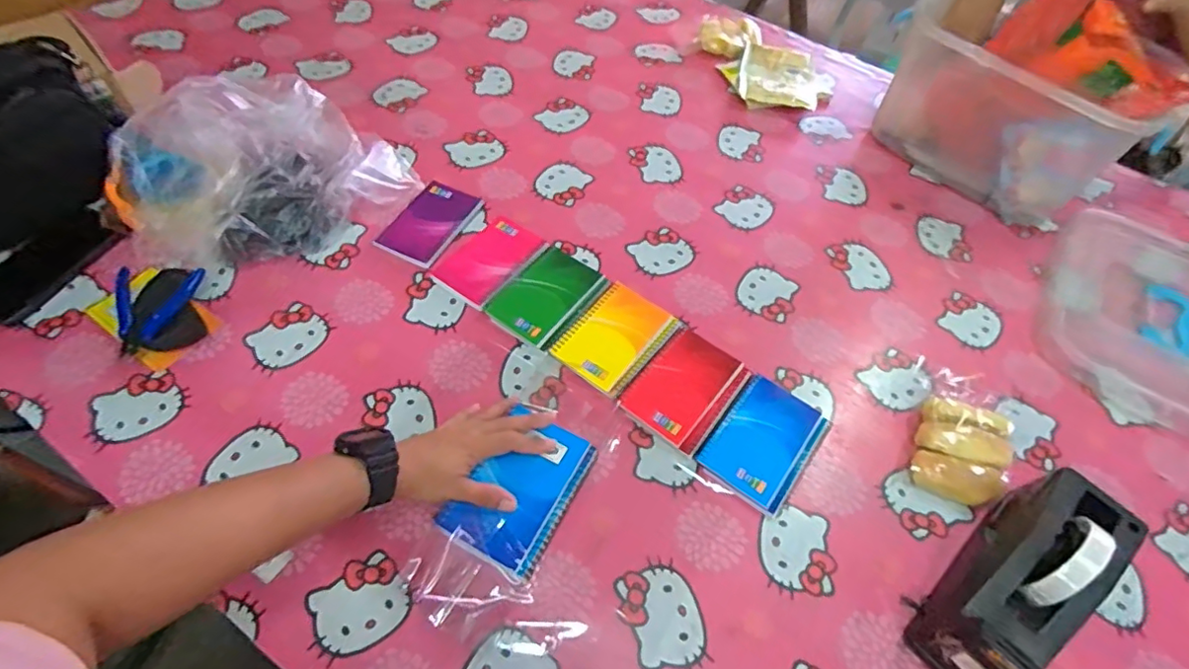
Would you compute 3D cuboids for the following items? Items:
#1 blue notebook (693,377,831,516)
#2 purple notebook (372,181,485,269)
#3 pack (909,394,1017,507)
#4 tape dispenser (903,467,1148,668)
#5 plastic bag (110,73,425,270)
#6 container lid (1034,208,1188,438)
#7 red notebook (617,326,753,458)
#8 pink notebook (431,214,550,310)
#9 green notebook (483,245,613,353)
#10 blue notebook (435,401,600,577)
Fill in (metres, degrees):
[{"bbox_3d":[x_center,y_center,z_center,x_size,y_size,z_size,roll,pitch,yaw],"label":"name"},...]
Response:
[{"bbox_3d":[0.180,0.112,0.601,0.098,0.013,0.133,35,61,17],"label":"blue notebook"},{"bbox_3d":[-0.212,-0.146,0.740,0.084,0.008,0.138,24,58,11],"label":"purple notebook"},{"bbox_3d":[0.383,0.118,0.595,0.081,0.045,0.106,27,59,12],"label":"pack"},{"bbox_3d":[0.374,0.214,0.493,0.203,0.115,0.080,-38,67,-25],"label":"tape dispenser"},{"bbox_3d":[-0.421,-0.211,0.718,0.312,0.090,0.249,-33,65,-23],"label":"plastic bag"},{"bbox_3d":[0.716,-0.036,0.742,0.231,0.021,0.356,30,59,14],"label":"container lid"},{"bbox_3d":[0.101,0.059,0.631,0.097,0.012,0.128,34,61,17],"label":"red notebook"},{"bbox_3d":[-0.129,-0.095,0.714,0.088,0.009,0.130,34,60,16],"label":"pink notebook"},{"bbox_3d":[-0.054,-0.046,0.685,0.097,0.012,0.126,34,61,17],"label":"green notebook"},{"bbox_3d":[-0.063,0.137,0.511,0.089,0.014,0.132,35,61,1],"label":"blue notebook"}]

